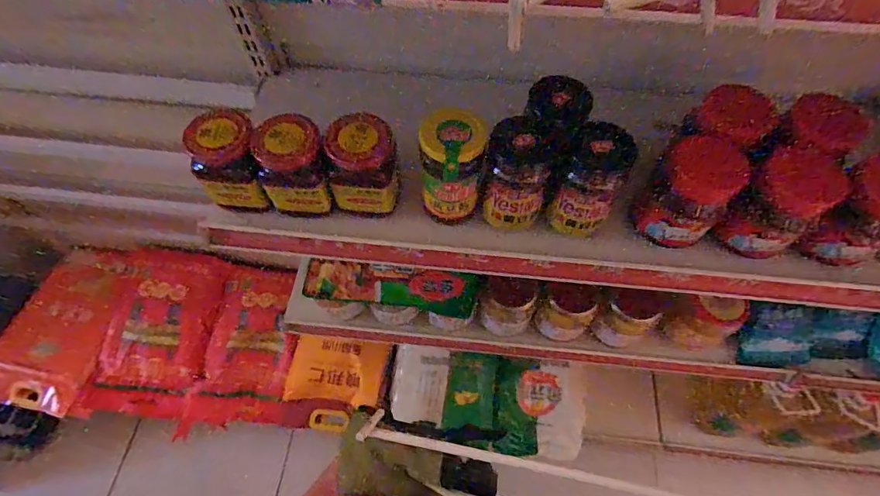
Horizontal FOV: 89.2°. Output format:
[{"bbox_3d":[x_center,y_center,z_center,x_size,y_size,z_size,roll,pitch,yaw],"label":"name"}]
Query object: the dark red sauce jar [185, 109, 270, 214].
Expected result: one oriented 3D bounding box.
[{"bbox_3d":[-0.232,-0.093,0.500,0.073,0.102,0.061,4,61,2],"label":"dark red sauce jar"}]

